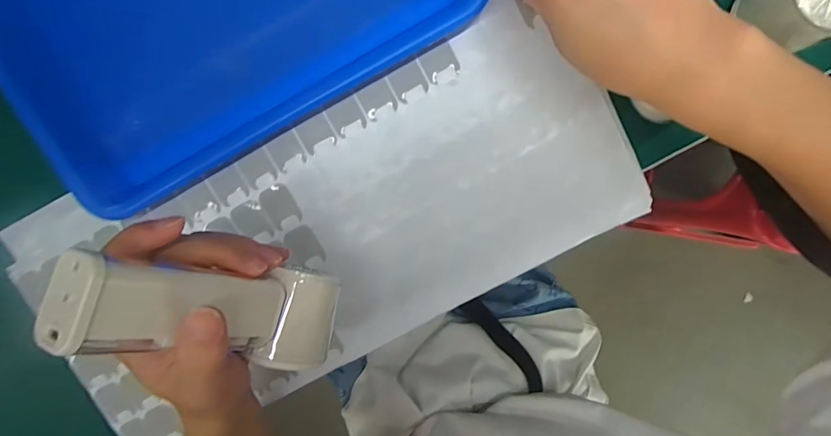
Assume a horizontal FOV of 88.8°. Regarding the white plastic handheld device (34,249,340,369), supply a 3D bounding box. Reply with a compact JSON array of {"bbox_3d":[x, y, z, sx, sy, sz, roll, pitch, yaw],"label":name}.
[{"bbox_3d":[-0.100,0.051,0.221,0.052,0.152,0.035,-50,57,9],"label":"white plastic handheld device"}]

